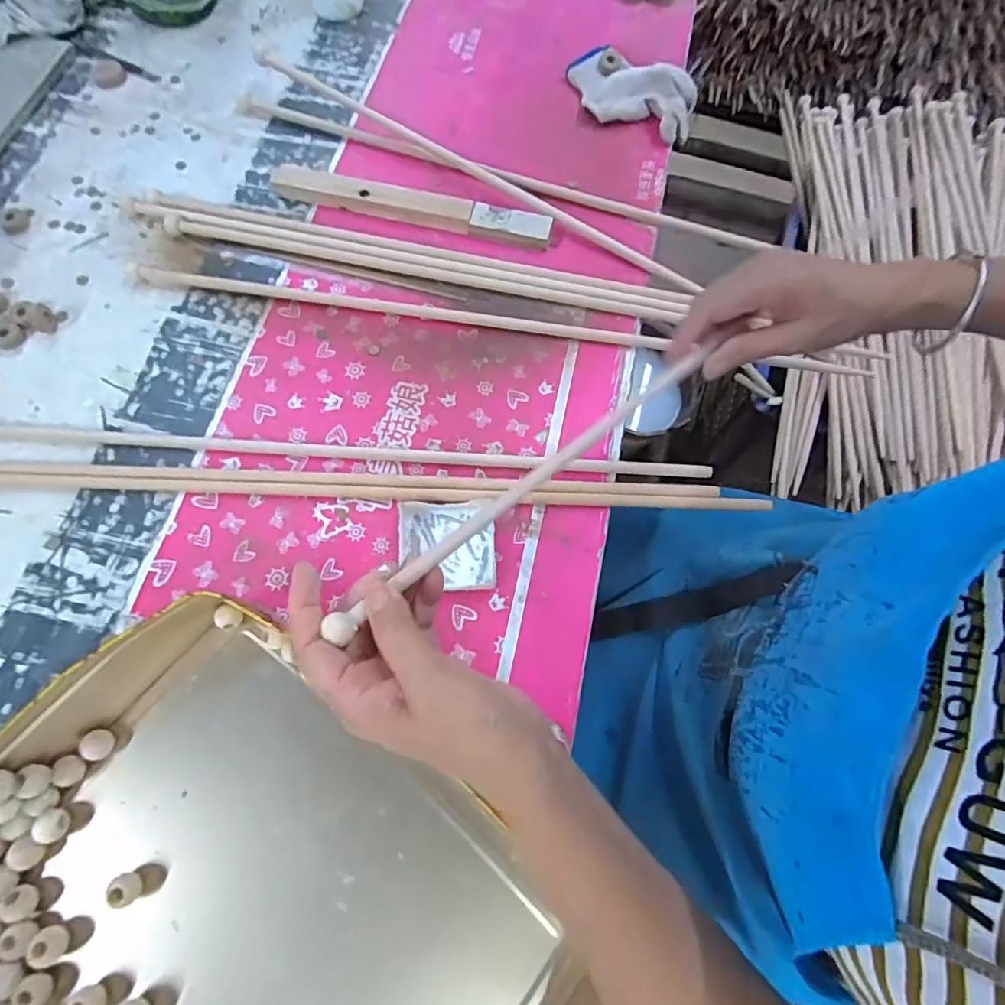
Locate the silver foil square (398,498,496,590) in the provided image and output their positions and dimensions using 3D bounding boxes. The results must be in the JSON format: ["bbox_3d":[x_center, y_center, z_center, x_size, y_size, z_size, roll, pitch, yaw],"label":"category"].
[{"bbox_3d":[-0.045,0.033,0.442,0.076,0.011,0.073,0,70,-2],"label":"silver foil square"}]

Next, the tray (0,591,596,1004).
[{"bbox_3d":[-0.158,0.268,0.326,0.385,0.057,0.281,37,73,11],"label":"tray"}]

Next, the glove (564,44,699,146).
[{"bbox_3d":[0.147,-0.471,0.625,0.156,0.032,0.104,28,71,9],"label":"glove"}]

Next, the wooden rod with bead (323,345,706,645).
[{"bbox_3d":[0.022,-0.017,0.347,0.306,0.016,0.016,-37,75,-21],"label":"wooden rod with bead"}]

